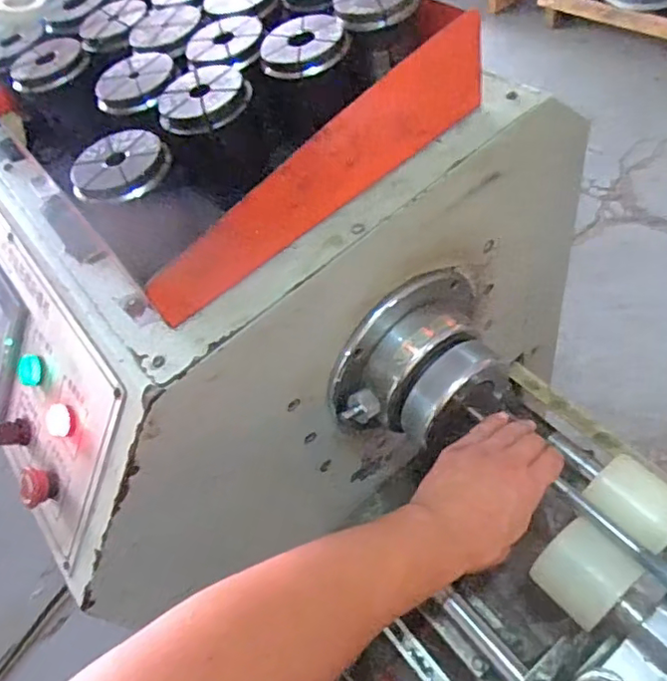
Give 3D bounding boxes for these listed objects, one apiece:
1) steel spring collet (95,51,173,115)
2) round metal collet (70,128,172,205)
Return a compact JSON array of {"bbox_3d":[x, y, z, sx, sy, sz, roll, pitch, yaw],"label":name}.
[{"bbox_3d":[-0.165,-0.220,0.507,0.068,0.018,0.072,8,59,8],"label":"steel spring collet"},{"bbox_3d":[-0.156,-0.127,0.439,0.066,0.014,0.062,-1,58,2],"label":"round metal collet"}]

